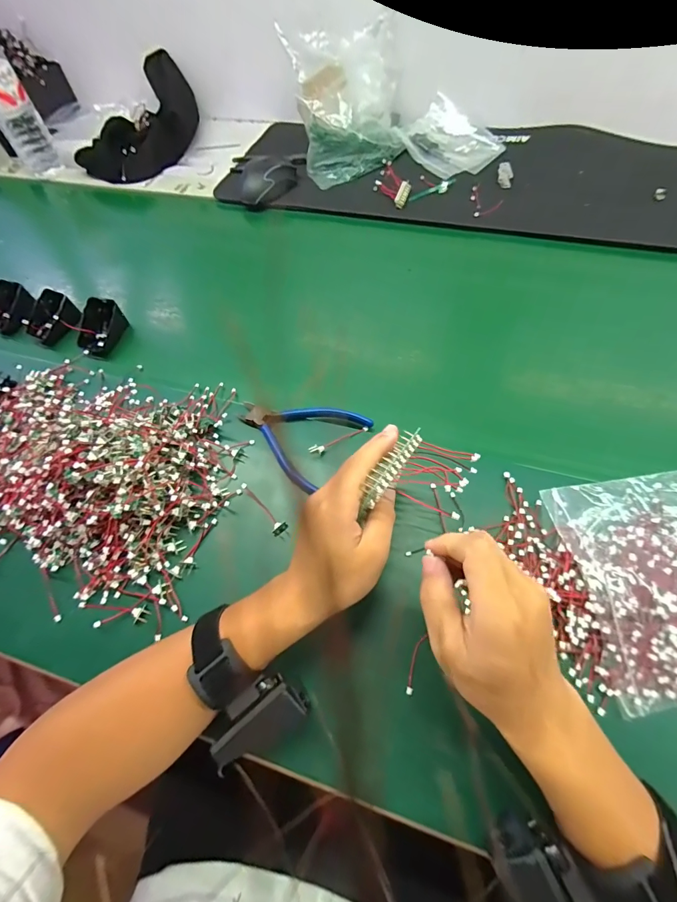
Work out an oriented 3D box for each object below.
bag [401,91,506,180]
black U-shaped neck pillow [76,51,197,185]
[{"bbox_3d":[0.194,-0.548,0.679,0.172,0.039,0.139,33,68,20],"label":"bag"},{"bbox_3d":[-0.361,-0.638,0.747,0.161,0.091,0.283,25,66,17],"label":"black U-shaped neck pillow"}]

